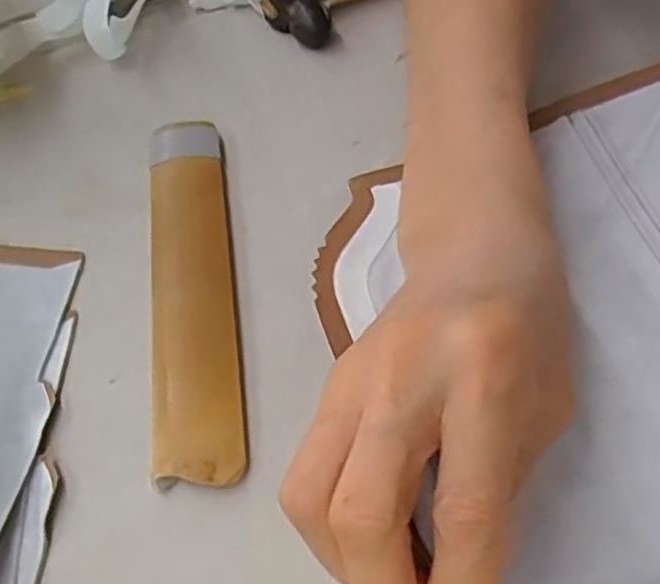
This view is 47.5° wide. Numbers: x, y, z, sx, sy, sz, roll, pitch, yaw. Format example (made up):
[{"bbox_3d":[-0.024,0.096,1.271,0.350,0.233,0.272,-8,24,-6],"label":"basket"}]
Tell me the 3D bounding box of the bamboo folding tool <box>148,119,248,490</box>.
[{"bbox_3d":[-0.053,-0.006,0.290,0.029,0.010,0.170,-8,52,-4],"label":"bamboo folding tool"}]

